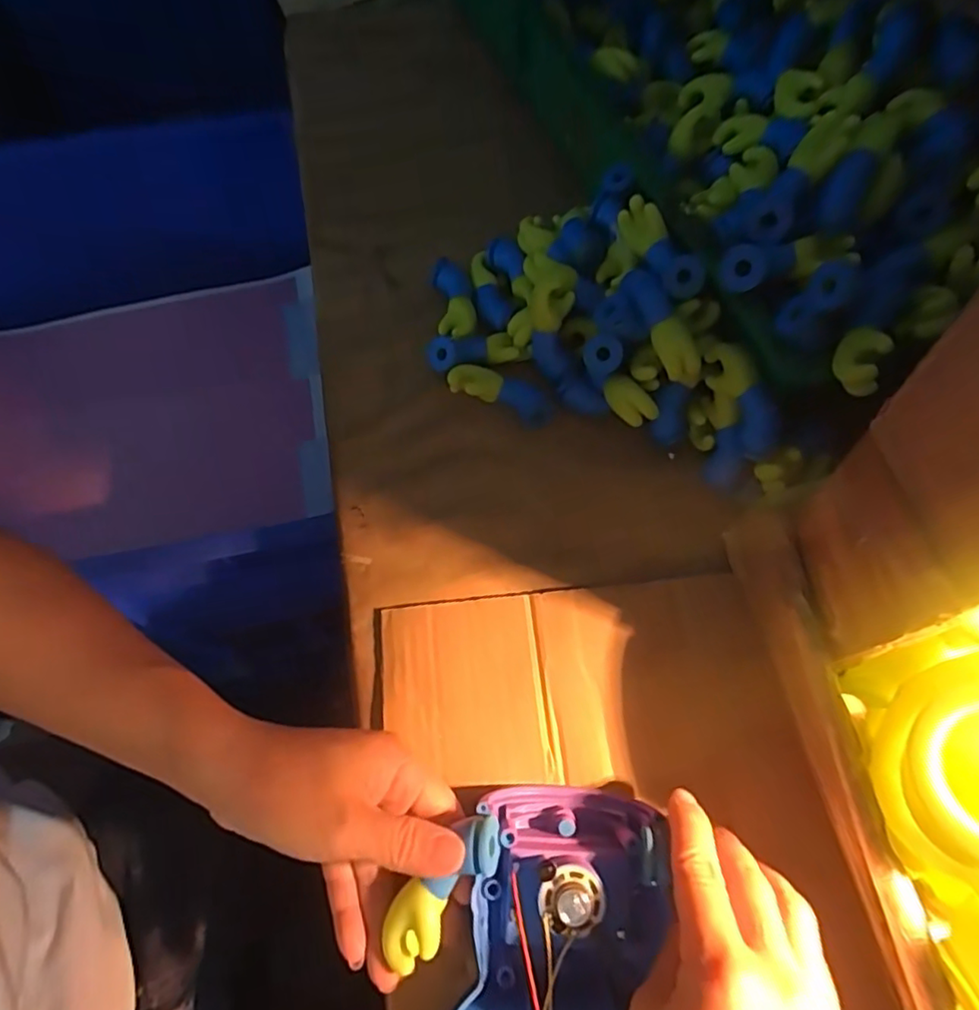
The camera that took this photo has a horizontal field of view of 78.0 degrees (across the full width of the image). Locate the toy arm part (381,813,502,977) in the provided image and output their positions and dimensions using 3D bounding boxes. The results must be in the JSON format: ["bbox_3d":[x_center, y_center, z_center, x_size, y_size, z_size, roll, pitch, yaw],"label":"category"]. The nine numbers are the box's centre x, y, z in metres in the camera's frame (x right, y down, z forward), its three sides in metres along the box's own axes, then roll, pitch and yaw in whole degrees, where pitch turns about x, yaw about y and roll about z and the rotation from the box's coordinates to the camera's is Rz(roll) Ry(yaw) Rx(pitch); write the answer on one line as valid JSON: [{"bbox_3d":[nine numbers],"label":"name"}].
[{"bbox_3d":[-0.019,0.161,0.253,0.023,0.015,0.068,38,86,16],"label":"toy arm part"}]

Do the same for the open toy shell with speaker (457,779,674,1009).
[{"bbox_3d":[0.034,0.170,0.261,0.081,0.041,0.086,1,67,3],"label":"open toy shell with speaker"}]

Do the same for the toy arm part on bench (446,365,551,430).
[{"bbox_3d":[0.008,-0.072,0.383,0.066,0.014,0.023,24,70,12],"label":"toy arm part on bench"}]

